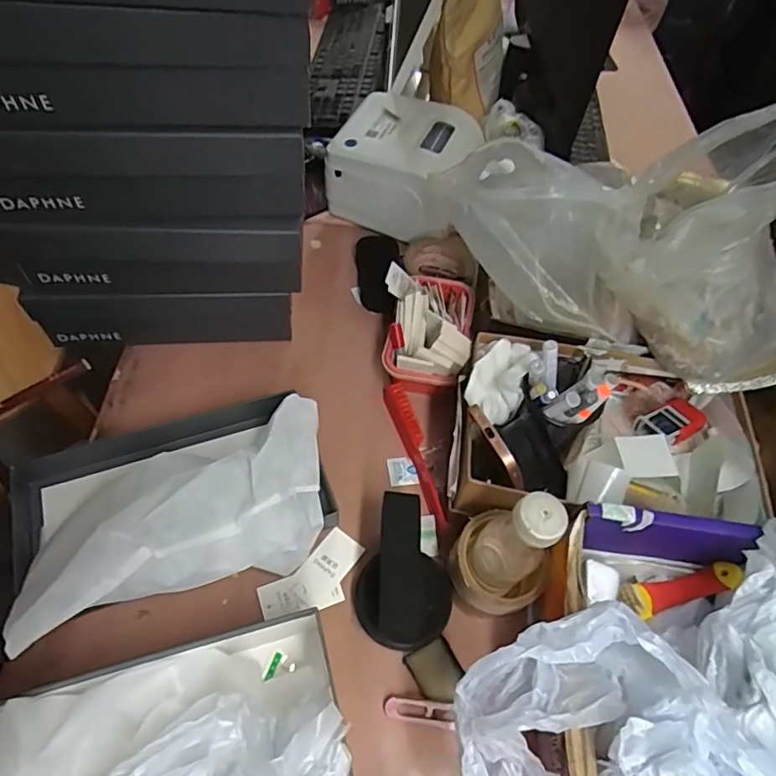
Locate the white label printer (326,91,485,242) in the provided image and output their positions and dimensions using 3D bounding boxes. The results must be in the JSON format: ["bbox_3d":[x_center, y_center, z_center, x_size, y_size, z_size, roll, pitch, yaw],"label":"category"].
[{"bbox_3d":[0.030,-0.329,0.830,0.179,0.138,0.162,22,58,9],"label":"white label printer"}]

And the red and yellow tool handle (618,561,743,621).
[{"bbox_3d":[0.269,0.185,0.502,0.102,0.019,0.031,-23,57,15],"label":"red and yellow tool handle"}]

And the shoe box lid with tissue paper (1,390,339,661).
[{"bbox_3d":[-0.207,0.099,0.531,0.307,0.139,0.217,-22,62,-18],"label":"shoe box lid with tissue paper"}]

